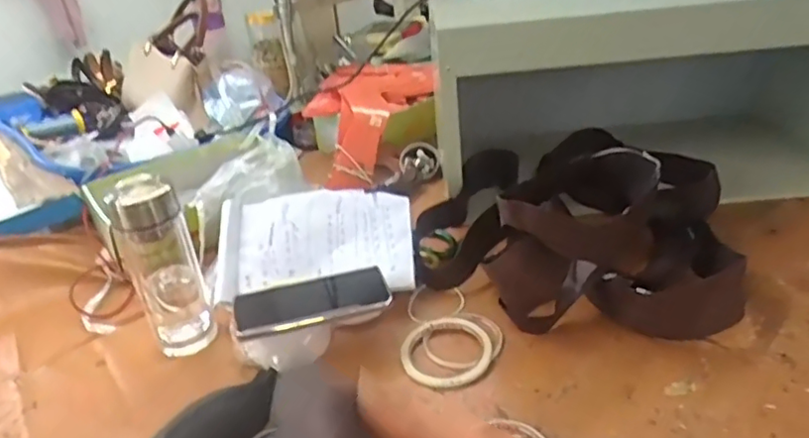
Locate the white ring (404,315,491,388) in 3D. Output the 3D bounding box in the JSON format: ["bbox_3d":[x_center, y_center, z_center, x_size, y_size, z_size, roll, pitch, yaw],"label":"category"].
[{"bbox_3d":[0.045,0.138,0.650,0.092,0.010,0.096,-2,32,1],"label":"white ring"}]

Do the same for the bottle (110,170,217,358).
[{"bbox_3d":[-0.261,0.052,0.675,0.070,0.208,0.058,-18,31,-20],"label":"bottle"}]

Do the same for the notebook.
[{"bbox_3d":[-0.110,0.028,0.755,0.237,0.014,0.133,-5,68,1],"label":"notebook"}]

